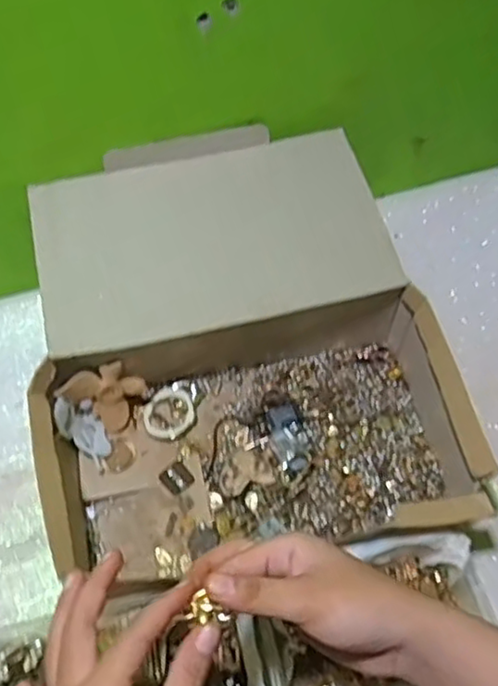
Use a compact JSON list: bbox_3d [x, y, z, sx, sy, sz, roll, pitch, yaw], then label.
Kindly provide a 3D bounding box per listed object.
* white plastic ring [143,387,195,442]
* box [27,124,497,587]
[{"bbox_3d":[-0.077,0.065,0.647,0.049,0.009,0.053,-12,56,-6],"label":"white plastic ring"},{"bbox_3d":[-0.012,0.003,0.615,0.338,0.133,0.384,-11,56,-5],"label":"box"}]

